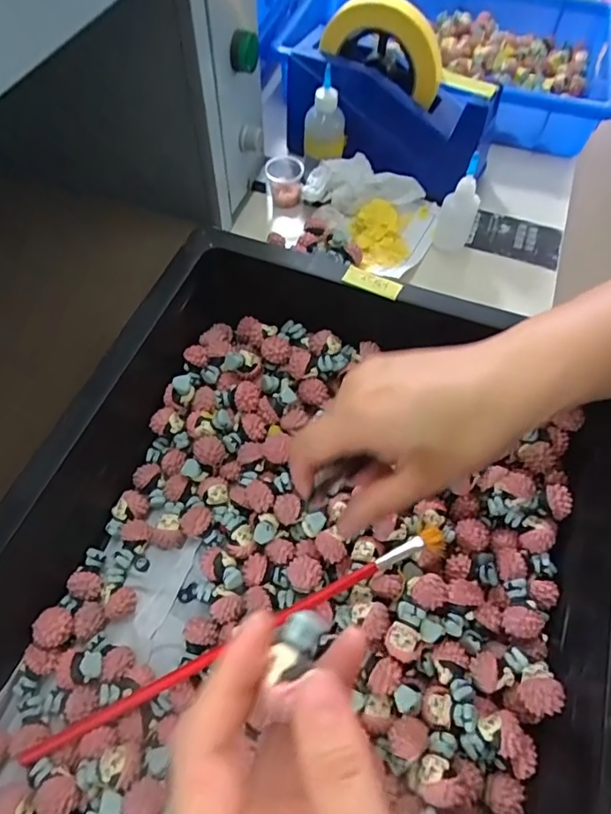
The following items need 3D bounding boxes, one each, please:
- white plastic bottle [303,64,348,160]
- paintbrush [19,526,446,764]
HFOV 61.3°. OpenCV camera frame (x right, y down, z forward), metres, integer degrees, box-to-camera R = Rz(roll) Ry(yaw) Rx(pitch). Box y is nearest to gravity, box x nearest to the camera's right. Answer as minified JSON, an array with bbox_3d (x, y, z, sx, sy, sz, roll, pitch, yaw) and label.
[{"bbox_3d":[0.020,-0.274,0.486,0.039,0.072,0.032,12,61,5],"label":"white plastic bottle"},{"bbox_3d":[-0.032,0.124,0.280,0.247,0.010,0.013,-23,63,-14],"label":"paintbrush"}]

